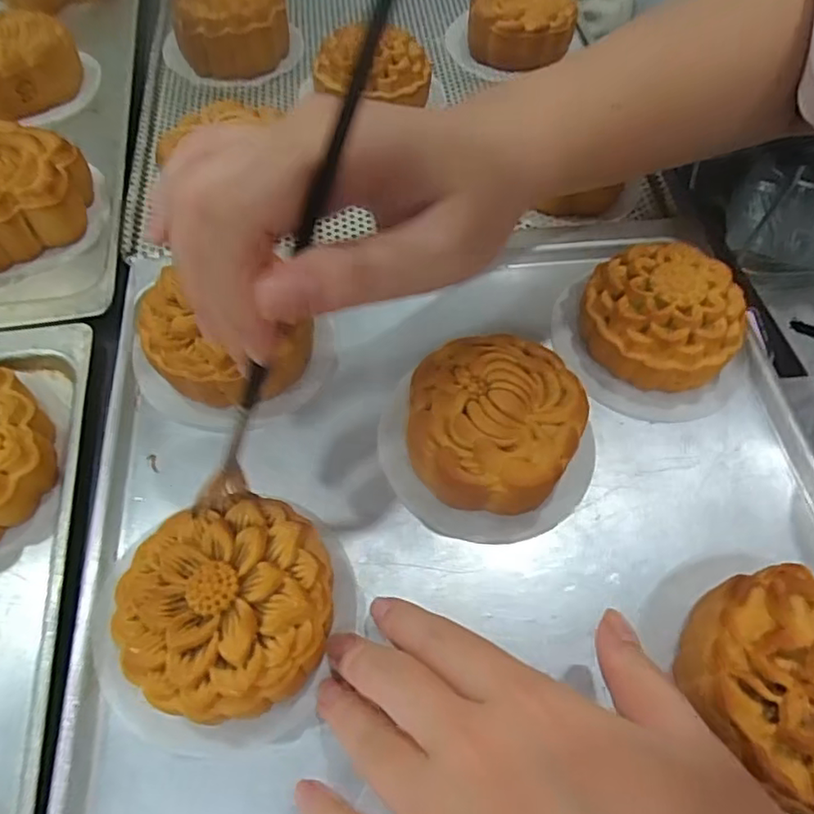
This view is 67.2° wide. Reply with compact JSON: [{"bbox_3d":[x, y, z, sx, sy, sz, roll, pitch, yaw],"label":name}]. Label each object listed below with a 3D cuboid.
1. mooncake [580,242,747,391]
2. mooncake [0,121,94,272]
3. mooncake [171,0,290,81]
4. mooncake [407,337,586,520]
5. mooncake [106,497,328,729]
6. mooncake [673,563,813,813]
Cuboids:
[{"bbox_3d":[0.123,-0.043,0.296,0.066,0.038,0.074,-35,65,-20],"label":"mooncake"},{"bbox_3d":[-0.221,-0.117,0.335,0.087,0.036,0.087,1,58,-1],"label":"mooncake"},{"bbox_3d":[-0.117,-0.257,0.412,0.073,0.045,0.068,-12,59,-9],"label":"mooncake"},{"bbox_3d":[0.038,0.008,0.265,0.074,0.036,0.079,20,60,11],"label":"mooncake"},{"bbox_3d":[-0.063,0.074,0.221,0.071,0.036,0.069,1,58,-1],"label":"mooncake"},{"bbox_3d":[0.132,0.096,0.212,0.068,0.036,0.070,1,58,-1],"label":"mooncake"}]

